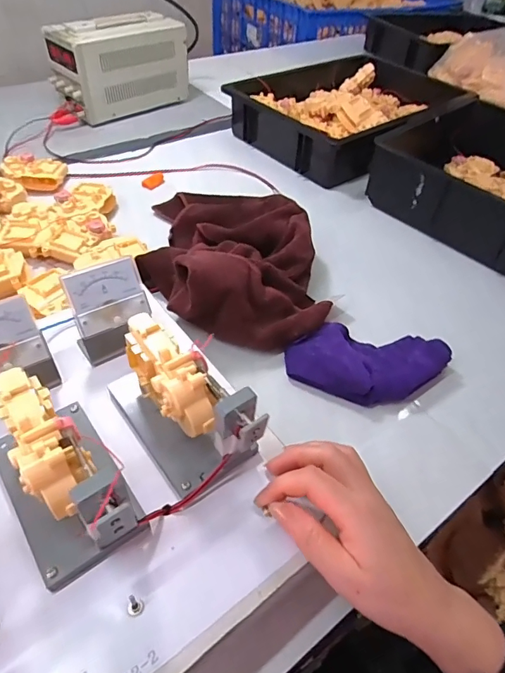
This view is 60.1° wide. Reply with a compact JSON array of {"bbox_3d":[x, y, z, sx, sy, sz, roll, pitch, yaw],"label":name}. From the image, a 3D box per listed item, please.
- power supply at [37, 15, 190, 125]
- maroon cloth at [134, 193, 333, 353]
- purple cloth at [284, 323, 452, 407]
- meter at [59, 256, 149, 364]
[{"bbox_3d":[-0.269,-0.555,0.904,0.267,0.160,0.103,-32,57,-30],"label":"power supply"},{"bbox_3d":[-0.033,-0.129,0.577,0.213,0.088,0.330,-7,48,-12],"label":"maroon cloth"},{"bbox_3d":[0.130,0.028,0.491,0.179,0.029,0.100,4,47,-1],"label":"purple cloth"},{"bbox_3d":[-0.125,-0.023,0.385,0.065,0.073,0.042,-25,54,-25],"label":"meter"}]

